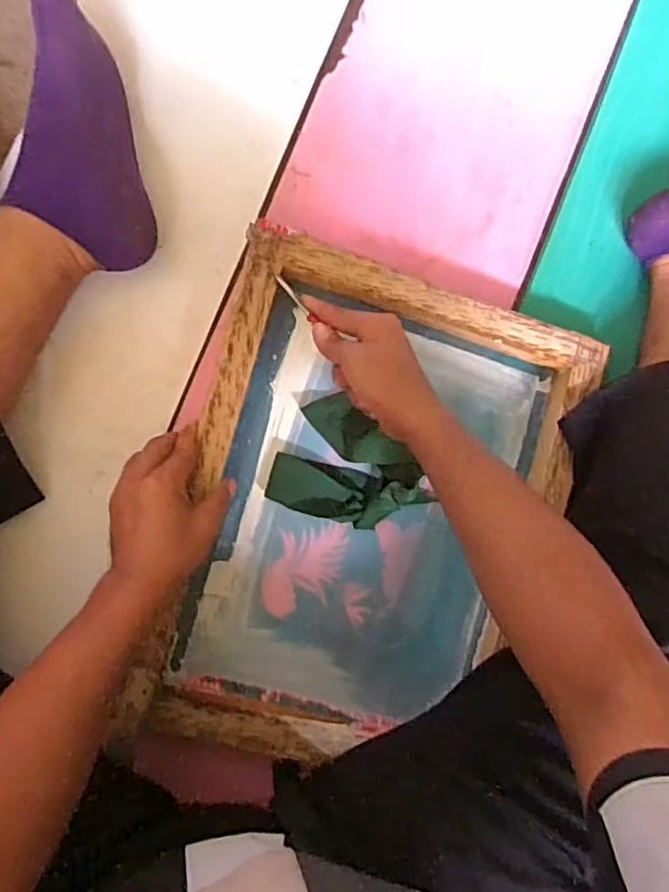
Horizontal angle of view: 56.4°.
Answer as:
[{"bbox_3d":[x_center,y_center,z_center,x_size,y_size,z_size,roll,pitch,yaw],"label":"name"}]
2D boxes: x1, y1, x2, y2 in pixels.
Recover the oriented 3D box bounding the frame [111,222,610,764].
[{"bbox_3d":[0.035,0.063,0.604,0.350,0.060,0.462,14,90,-8],"label":"frame"}]

